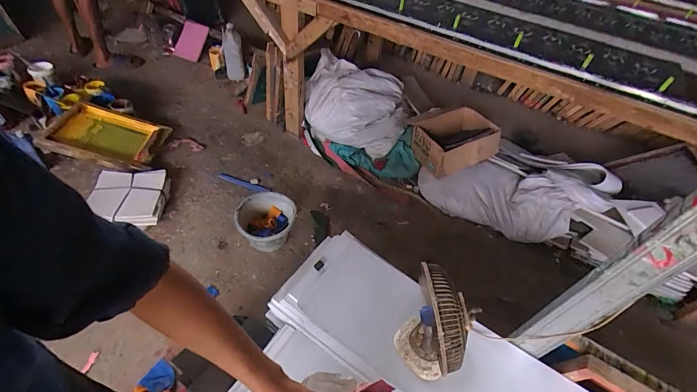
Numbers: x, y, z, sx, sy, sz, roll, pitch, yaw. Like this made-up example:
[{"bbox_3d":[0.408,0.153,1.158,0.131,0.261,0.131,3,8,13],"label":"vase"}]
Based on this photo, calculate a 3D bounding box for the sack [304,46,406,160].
[{"bbox_3d":[0.047,-0.503,1.836,0.543,0.300,0.401,19,47,11],"label":"sack"}]

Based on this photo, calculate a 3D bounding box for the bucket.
[{"bbox_3d":[-0.346,0.121,1.420,0.230,0.170,0.243,3,47,-4],"label":"bucket"}]

